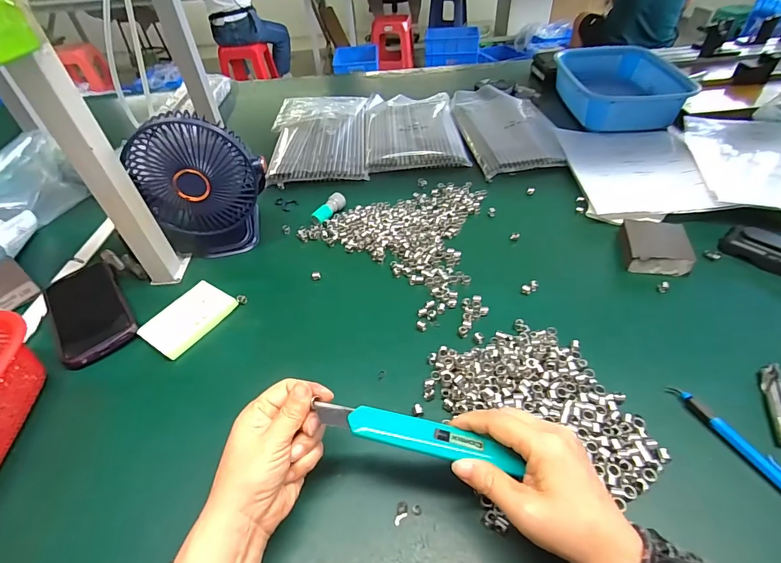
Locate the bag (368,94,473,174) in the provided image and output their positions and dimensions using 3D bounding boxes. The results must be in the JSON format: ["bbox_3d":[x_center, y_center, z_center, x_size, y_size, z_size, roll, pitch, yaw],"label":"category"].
[{"bbox_3d":[0.042,-0.311,0.795,0.179,0.023,0.307,-5,43,2],"label":"bag"}]

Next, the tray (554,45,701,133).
[{"bbox_3d":[0.457,-0.389,0.805,0.202,0.084,0.275,-3,44,3],"label":"tray"}]

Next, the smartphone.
[{"bbox_3d":[-0.368,0.031,0.480,0.077,0.008,0.176,-37,52,-20],"label":"smartphone"}]

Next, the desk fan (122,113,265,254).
[{"bbox_3d":[-0.236,-0.114,0.509,0.137,0.180,0.091,-29,47,-22],"label":"desk fan"}]

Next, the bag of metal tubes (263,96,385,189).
[{"bbox_3d":[-0.139,-0.295,0.780,0.204,0.043,0.335,-3,43,5],"label":"bag of metal tubes"}]

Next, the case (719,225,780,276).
[{"bbox_3d":[0.452,-0.034,0.462,0.034,0.036,0.103,-29,47,-22],"label":"case"}]

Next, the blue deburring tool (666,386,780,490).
[{"bbox_3d":[0.289,0.133,0.321,0.012,0.013,0.123,-21,45,-14],"label":"blue deburring tool"}]

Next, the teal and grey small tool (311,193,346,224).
[{"bbox_3d":[-0.093,-0.111,0.597,0.023,0.018,0.064,23,51,28],"label":"teal and grey small tool"}]

